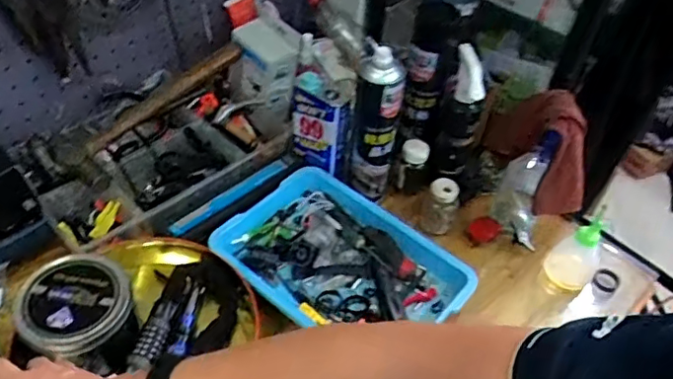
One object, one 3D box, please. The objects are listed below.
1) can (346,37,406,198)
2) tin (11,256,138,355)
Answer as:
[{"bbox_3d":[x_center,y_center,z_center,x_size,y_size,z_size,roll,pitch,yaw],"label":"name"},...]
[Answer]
[{"bbox_3d":[0.056,-0.095,0.822,0.064,0.228,0.064,8,46,3],"label":"can"},{"bbox_3d":[-0.296,0.127,0.655,0.116,0.027,0.115,2,46,-2],"label":"tin"}]

